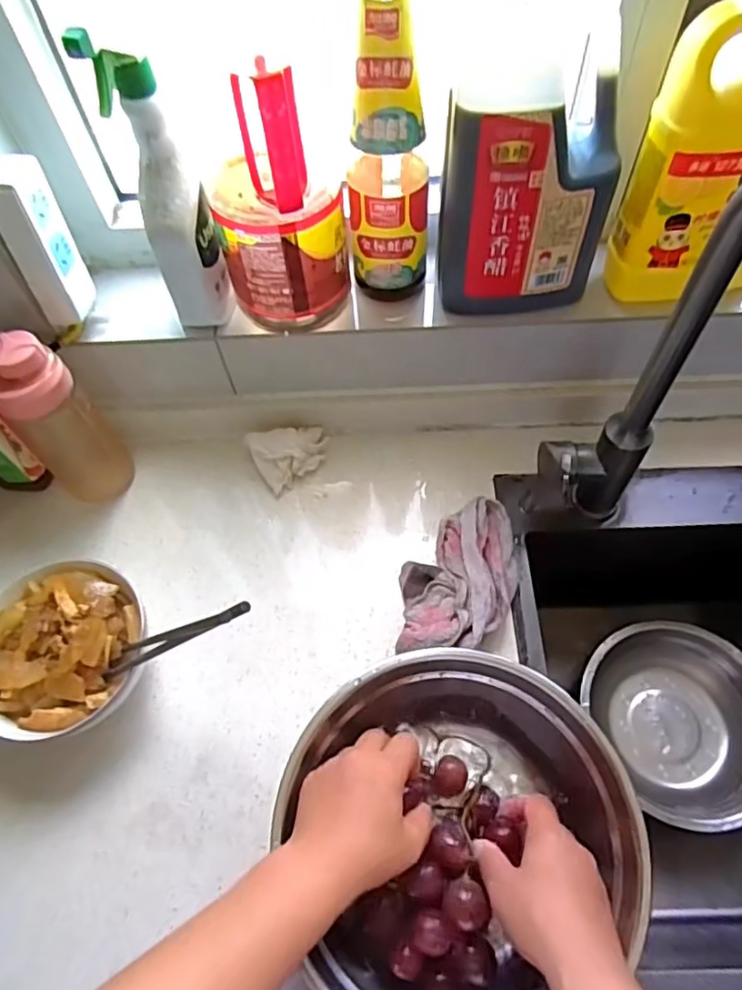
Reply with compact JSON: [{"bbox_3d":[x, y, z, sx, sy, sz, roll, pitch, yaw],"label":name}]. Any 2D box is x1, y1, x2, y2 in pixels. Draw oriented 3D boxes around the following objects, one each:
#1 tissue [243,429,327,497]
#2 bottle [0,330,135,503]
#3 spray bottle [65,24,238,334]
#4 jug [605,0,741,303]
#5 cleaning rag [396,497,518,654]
[{"bbox_3d":[-0.085,-0.048,0.651,0.084,0.043,0.060,-31,63,-14],"label":"tissue"},{"bbox_3d":[-0.302,-0.070,0.584,0.077,0.198,0.063,-39,65,-18],"label":"bottle"},{"bbox_3d":[-0.163,-0.241,0.491,0.055,0.228,0.055,-17,62,-7],"label":"spray bottle"},{"bbox_3d":[0.285,-0.263,0.477,0.142,0.206,0.072,-16,61,-7],"label":"jug"},{"bbox_3d":[0.083,0.078,0.571,0.104,0.042,0.173,17,62,12],"label":"cleaning rag"}]

